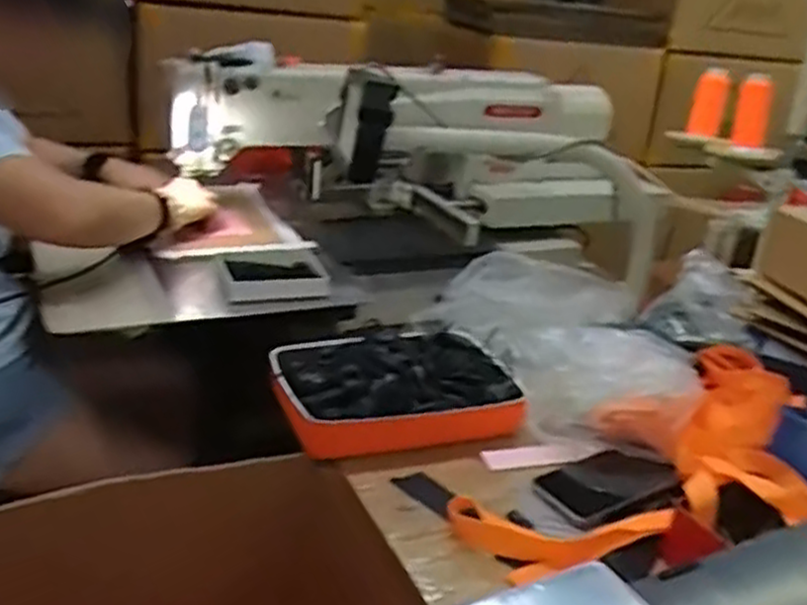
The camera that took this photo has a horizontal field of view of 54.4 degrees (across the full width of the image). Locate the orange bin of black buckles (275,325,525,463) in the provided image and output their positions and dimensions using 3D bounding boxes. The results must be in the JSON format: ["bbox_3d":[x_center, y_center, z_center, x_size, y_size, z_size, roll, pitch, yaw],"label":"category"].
[{"bbox_3d":[-0.014,0.087,0.910,0.268,0.062,0.197,-2,25,-20],"label":"orange bin of black buckles"}]

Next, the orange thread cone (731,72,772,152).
[{"bbox_3d":[0.549,-0.301,1.234,0.050,0.099,0.043,16,25,22],"label":"orange thread cone"}]

